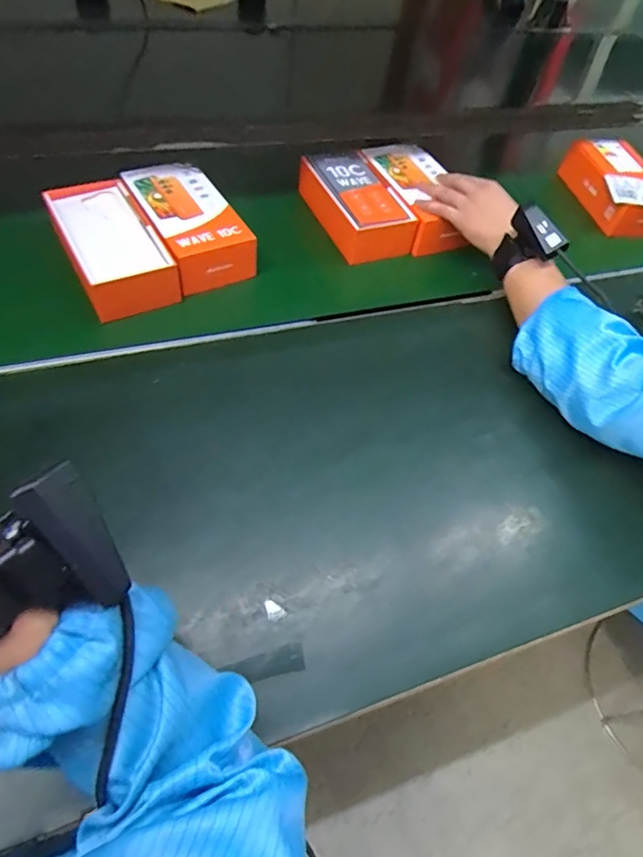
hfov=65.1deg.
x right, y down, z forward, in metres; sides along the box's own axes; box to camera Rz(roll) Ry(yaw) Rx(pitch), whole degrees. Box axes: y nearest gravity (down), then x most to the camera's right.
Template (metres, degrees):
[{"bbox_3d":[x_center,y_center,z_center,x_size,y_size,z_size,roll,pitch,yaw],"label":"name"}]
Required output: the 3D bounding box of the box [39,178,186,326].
[{"bbox_3d":[-0.249,-0.218,0.602,0.097,0.055,0.204,-22,62,-21],"label":"box"}]

